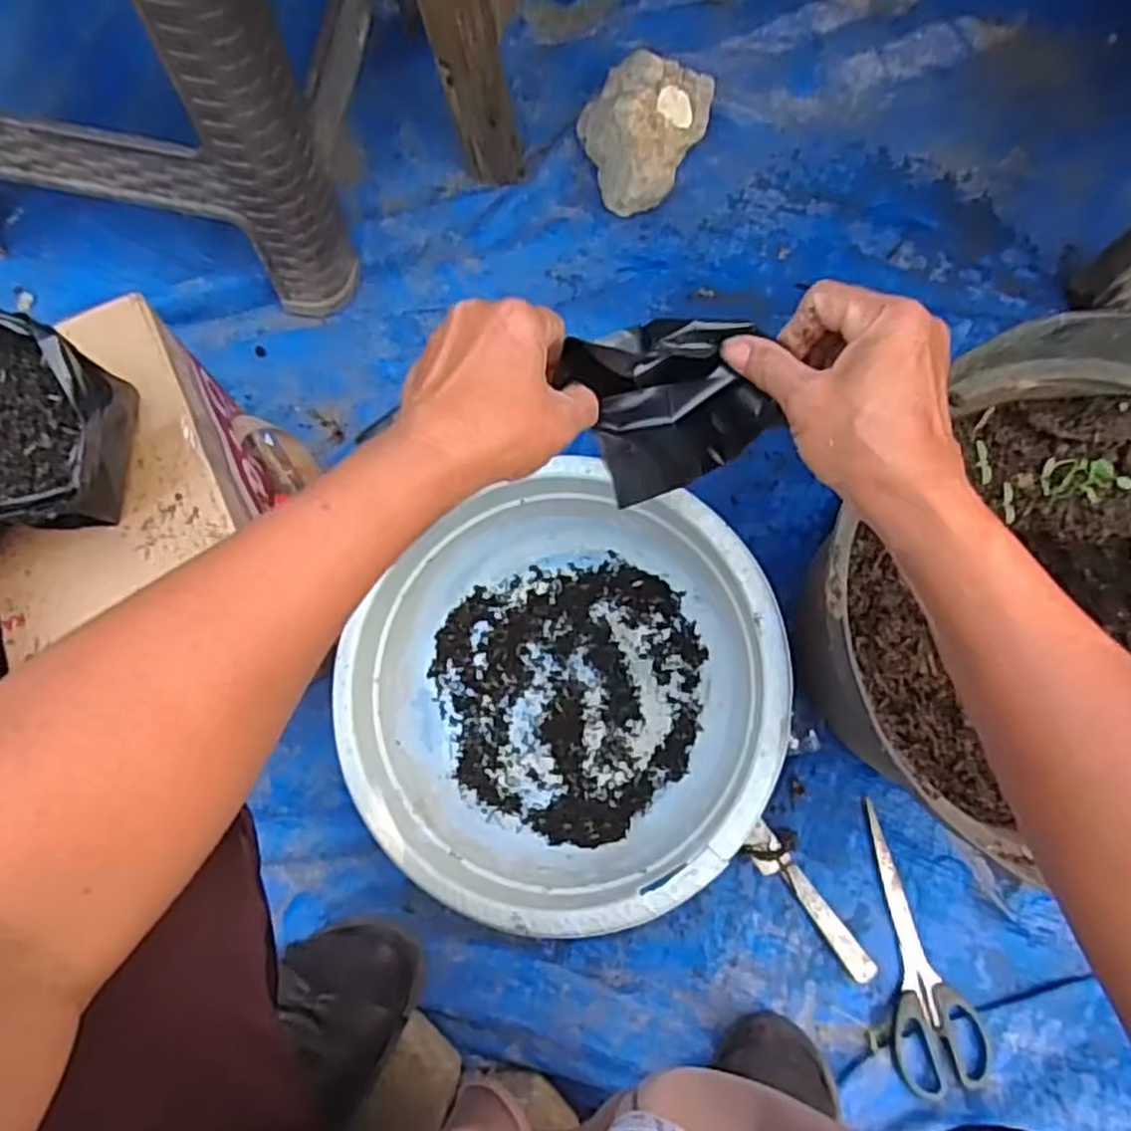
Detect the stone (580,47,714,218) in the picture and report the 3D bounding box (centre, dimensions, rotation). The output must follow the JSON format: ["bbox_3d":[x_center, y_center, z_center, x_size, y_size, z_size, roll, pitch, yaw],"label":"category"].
[{"bbox_3d":[0.061,-0.388,0.711,0.102,0.065,0.125,30,80,6],"label":"stone"}]

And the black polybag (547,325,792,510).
[{"bbox_3d":[0.050,-0.074,0.424,0.089,0.149,0.047,-9,78,-2],"label":"black polybag"}]

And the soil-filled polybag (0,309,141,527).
[{"bbox_3d":[-0.307,-0.080,0.450,0.107,0.090,0.101,0,78,0],"label":"soil-filled polybag"}]

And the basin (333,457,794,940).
[{"bbox_3d":[-0.005,0.091,0.554,0.275,0.138,0.285,0,78,0],"label":"basin"}]

